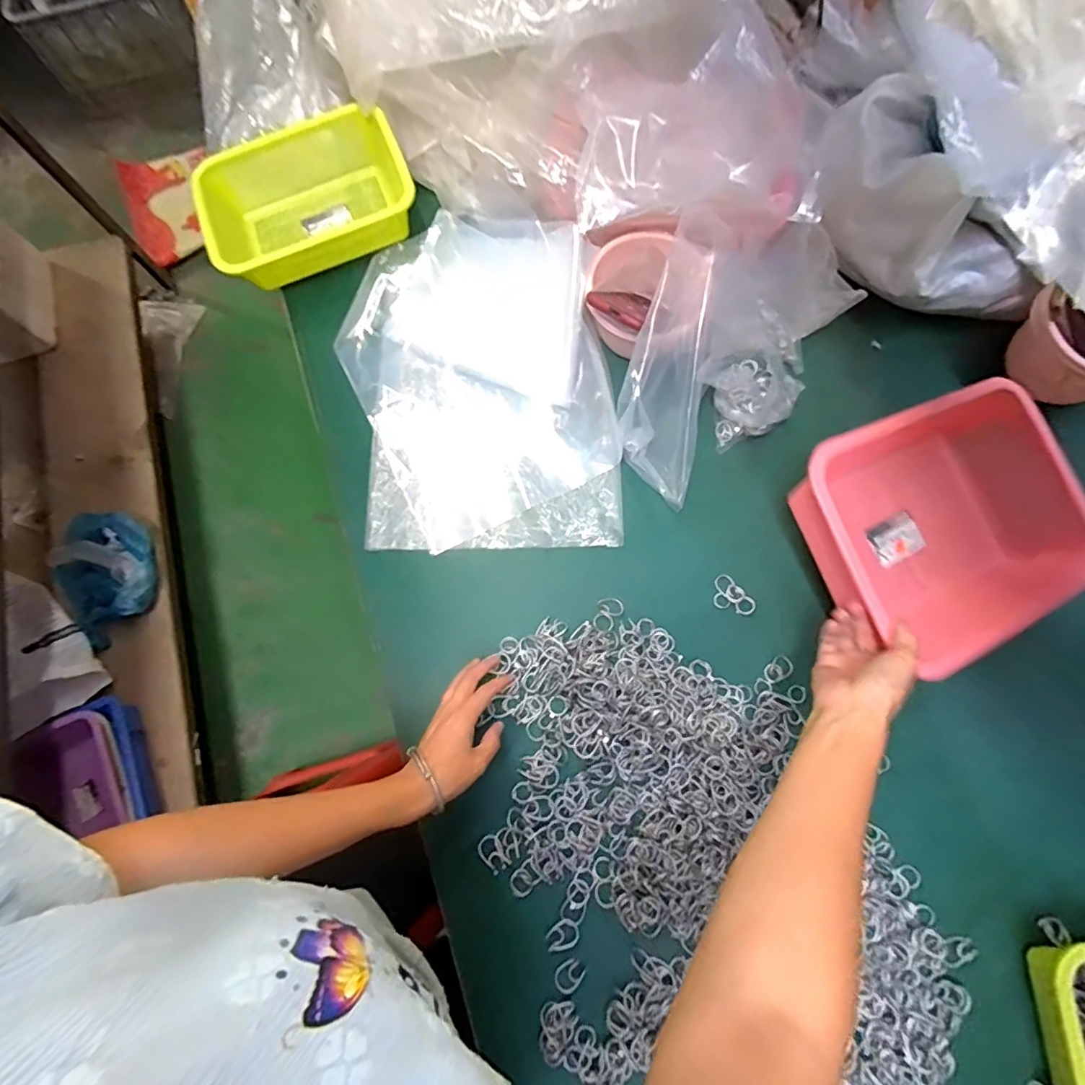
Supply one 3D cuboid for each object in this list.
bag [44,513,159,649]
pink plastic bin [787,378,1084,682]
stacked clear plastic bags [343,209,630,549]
[{"bbox_3d":[-0.910,0.078,1.118,0.181,0.105,0.256,27,78,8],"label":"bag"},{"bbox_3d":[0.403,-0.019,0.546,0.307,0.092,0.227,-20,82,-19],"label":"pink plastic bin"},{"bbox_3d":[-0.083,-0.205,0.641,0.306,0.081,0.437,-12,75,-4],"label":"stacked clear plastic bags"}]

